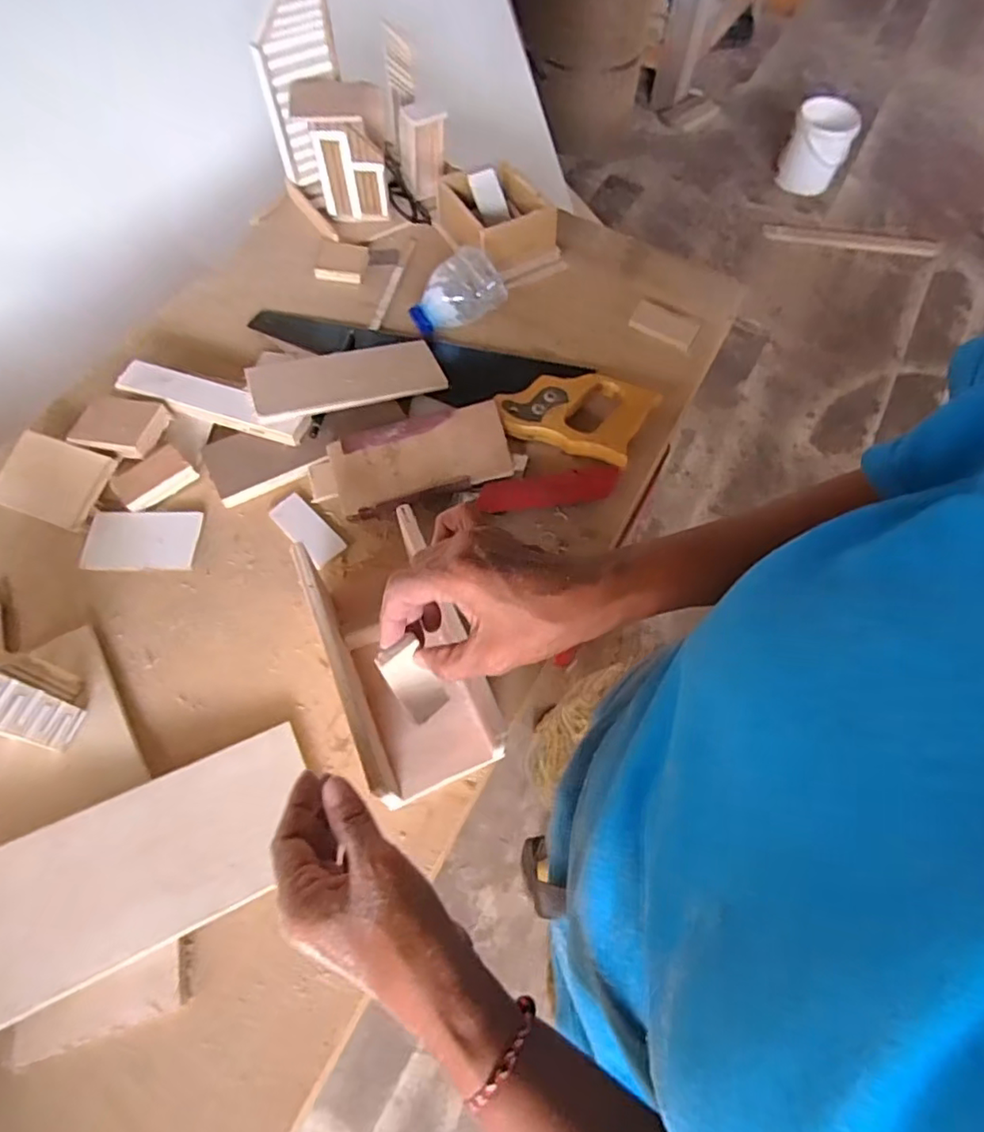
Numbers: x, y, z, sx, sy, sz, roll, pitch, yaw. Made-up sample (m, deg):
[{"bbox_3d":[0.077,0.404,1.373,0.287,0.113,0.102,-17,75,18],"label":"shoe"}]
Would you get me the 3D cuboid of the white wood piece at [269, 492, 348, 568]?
[{"bbox_3d":[-0.158,-0.032,0.523,0.031,0.009,0.070,-40,71,-18],"label":"white wood piece"}]

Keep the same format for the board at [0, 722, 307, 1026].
[{"bbox_3d":[-0.274,0.209,0.379,0.319,0.009,0.104,-21,66,-19],"label":"board"}]

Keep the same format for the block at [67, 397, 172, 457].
[{"bbox_3d":[-0.329,-0.125,0.539,0.071,0.011,0.054,15,65,6],"label":"block"}]

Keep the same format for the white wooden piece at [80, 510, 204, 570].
[{"bbox_3d":[-0.297,-0.022,0.517,0.091,0.009,0.053,-1,64,-1],"label":"white wooden piece"}]

